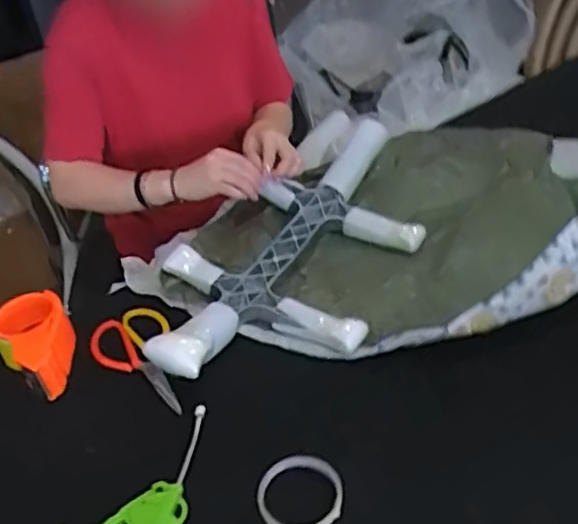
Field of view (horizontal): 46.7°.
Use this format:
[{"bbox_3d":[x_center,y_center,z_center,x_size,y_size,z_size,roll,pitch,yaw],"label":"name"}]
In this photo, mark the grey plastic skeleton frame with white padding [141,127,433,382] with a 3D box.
[{"bbox_3d":[0.022,-0.020,0.925,0.263,0.079,0.547,15,44,23],"label":"grey plastic skeleton frame with white padding"}]

